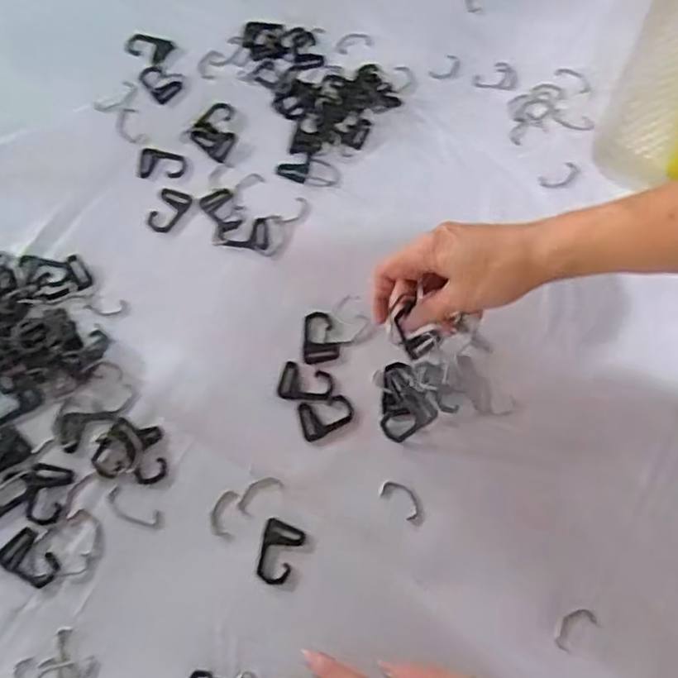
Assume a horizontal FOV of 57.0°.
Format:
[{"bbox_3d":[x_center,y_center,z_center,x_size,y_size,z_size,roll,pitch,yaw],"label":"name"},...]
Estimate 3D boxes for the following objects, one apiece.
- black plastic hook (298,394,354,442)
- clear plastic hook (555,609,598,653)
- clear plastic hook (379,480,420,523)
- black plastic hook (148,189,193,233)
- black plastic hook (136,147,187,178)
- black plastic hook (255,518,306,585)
[{"bbox_3d":[-0.009,0.059,0.477,0.041,0.004,0.029,-13,71,-7],"label":"black plastic hook"},{"bbox_3d":[0.162,0.199,0.430,0.033,0.004,0.016,-38,76,-15],"label":"clear plastic hook"},{"bbox_3d":[0.046,0.117,0.458,0.034,0.004,0.018,40,73,11],"label":"clear plastic hook"},{"bbox_3d":[-0.146,-0.110,0.537,0.028,0.004,0.041,20,70,5],"label":"black plastic hook"},{"bbox_3d":[-0.155,-0.155,0.549,0.041,0.004,0.029,2,70,-2],"label":"black plastic hook"},{"bbox_3d":[-0.044,0.151,0.443,0.029,0.004,0.041,24,71,6],"label":"black plastic hook"}]

